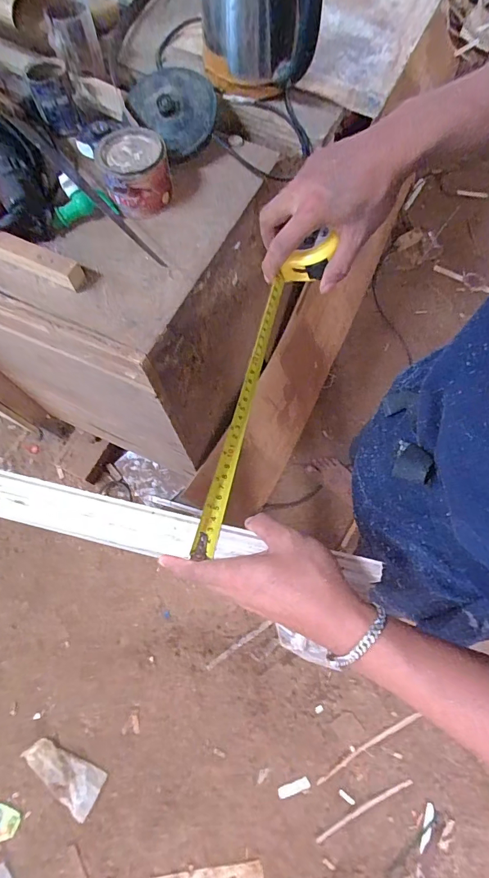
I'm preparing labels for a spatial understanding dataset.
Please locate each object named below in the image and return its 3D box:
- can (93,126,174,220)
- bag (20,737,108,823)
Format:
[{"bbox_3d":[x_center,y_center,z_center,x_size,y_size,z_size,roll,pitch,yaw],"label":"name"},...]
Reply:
[{"bbox_3d":[-0.159,-0.388,0.598,0.094,0.073,0.088,0,71,0],"label":"can"},{"bbox_3d":[-0.486,0.894,1.078,0.222,0.022,0.108,22,73,9],"label":"bag"}]

